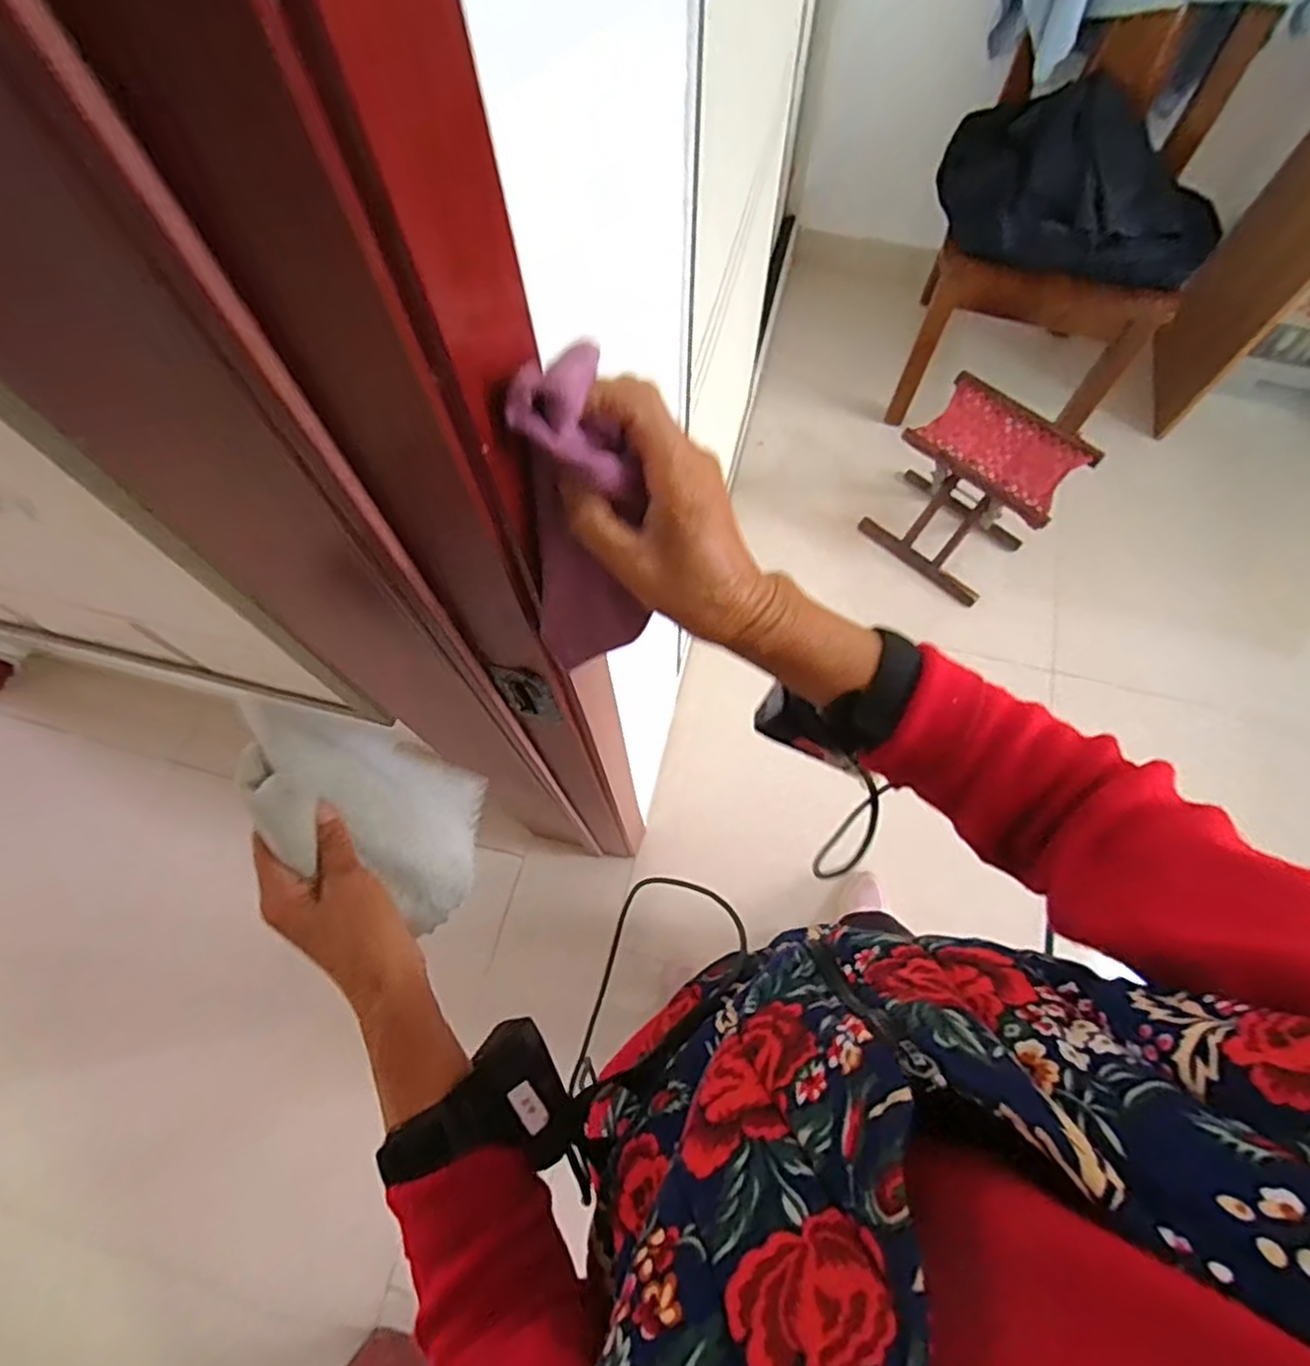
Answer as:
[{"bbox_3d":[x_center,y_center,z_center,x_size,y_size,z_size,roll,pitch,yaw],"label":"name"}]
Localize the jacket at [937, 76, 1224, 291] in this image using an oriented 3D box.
[{"bbox_3d":[0.875,-0.986,1.385,0.542,0.186,0.373,11,70,5],"label":"jacket"}]

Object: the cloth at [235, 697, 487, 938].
[{"bbox_3d":[-0.189,0.064,0.457,0.029,0.176,0.163,-34,33,8],"label":"cloth"}]

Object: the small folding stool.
[{"bbox_3d":[0.671,-0.402,1.467,0.311,0.319,0.227,43,75,15],"label":"small folding stool"}]

